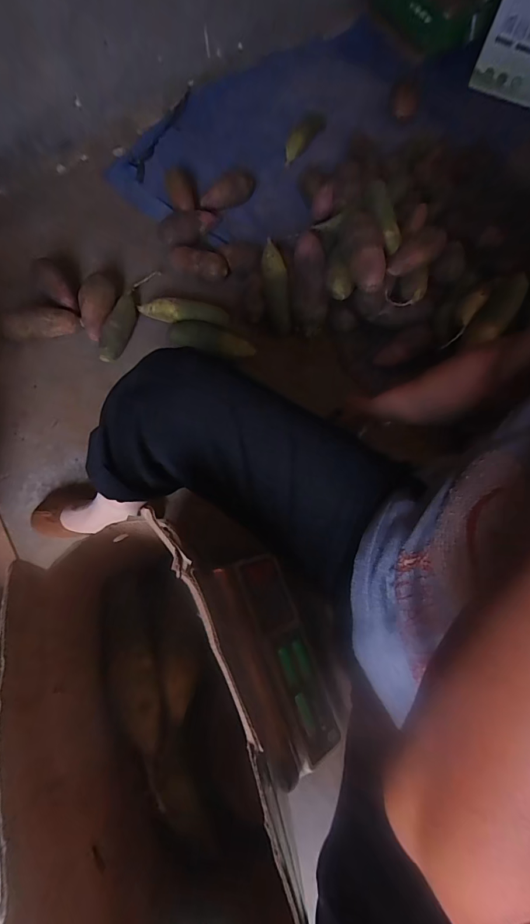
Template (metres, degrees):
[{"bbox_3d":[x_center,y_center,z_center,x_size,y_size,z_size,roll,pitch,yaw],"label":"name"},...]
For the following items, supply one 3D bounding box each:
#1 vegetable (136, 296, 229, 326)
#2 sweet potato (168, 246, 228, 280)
[{"bbox_3d":[-0.192,-0.359,0.901,0.213,0.038,0.051,8,69,1],"label":"vegetable"},{"bbox_3d":[-0.167,-0.494,0.942,0.154,0.051,0.065,15,69,3],"label":"sweet potato"}]

